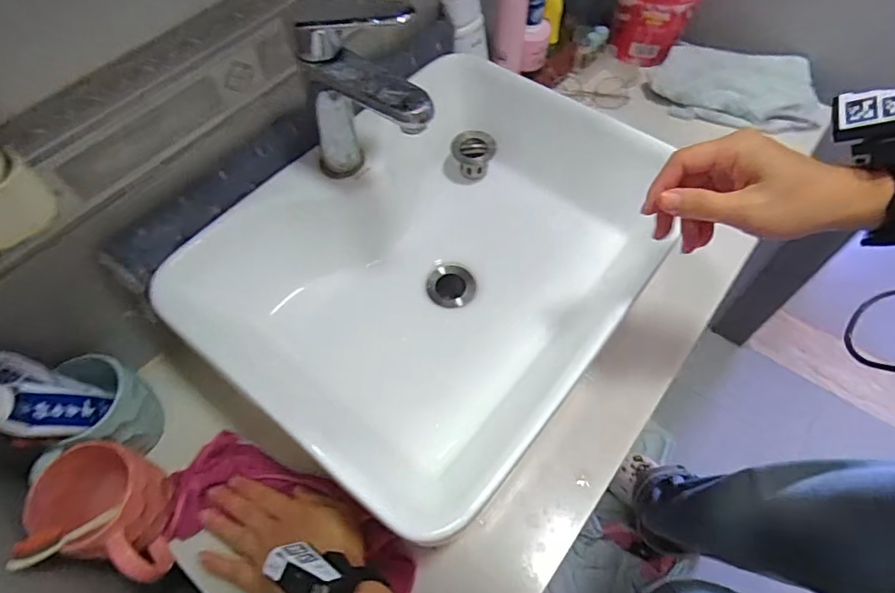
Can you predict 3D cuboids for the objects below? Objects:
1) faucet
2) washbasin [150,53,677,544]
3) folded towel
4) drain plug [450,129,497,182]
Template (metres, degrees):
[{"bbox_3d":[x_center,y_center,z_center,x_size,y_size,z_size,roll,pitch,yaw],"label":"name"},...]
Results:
[{"bbox_3d":[-0.057,-0.169,0.459,0.132,0.161,0.075,30,64,19],"label":"faucet"},{"bbox_3d":[-0.005,-0.040,0.561,0.355,0.154,0.461,32,64,20],"label":"washbasin"},{"bbox_3d":[0.430,-0.328,0.770,0.235,0.035,0.152,12,59,9],"label":"folded towel"},{"bbox_3d":[0.032,-0.182,0.649,0.059,0.049,0.052,0,58,2],"label":"drain plug"}]

